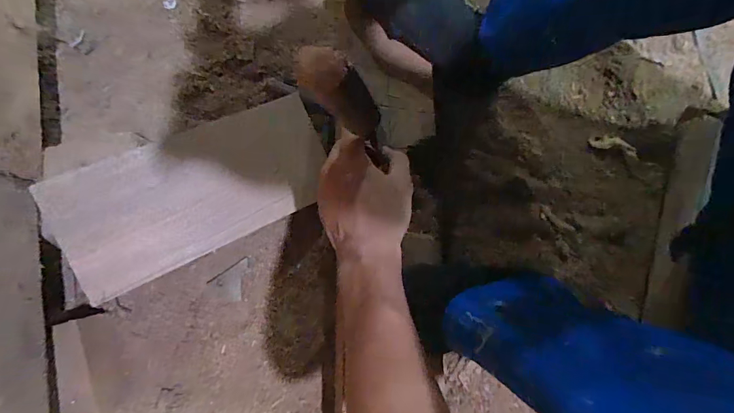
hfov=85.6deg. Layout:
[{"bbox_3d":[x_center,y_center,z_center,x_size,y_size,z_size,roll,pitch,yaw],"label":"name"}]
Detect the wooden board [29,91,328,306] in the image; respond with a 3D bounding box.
[{"bbox_3d":[-0.182,-0.019,0.439,0.278,0.018,0.134,-26,99,-18],"label":"wooden board"}]

